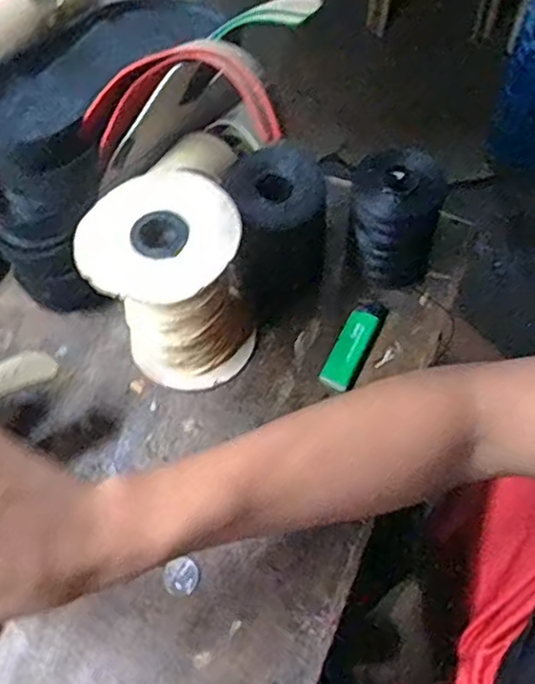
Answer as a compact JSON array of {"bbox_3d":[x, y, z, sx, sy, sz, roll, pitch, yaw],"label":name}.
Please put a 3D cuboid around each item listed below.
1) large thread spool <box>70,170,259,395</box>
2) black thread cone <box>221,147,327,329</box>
[{"bbox_3d":[-0.071,-0.040,0.483,0.101,0.146,0.105,-1,63,2],"label":"large thread spool"},{"bbox_3d":[0.000,-0.090,0.524,0.086,0.114,0.083,-28,65,-11],"label":"black thread cone"}]

